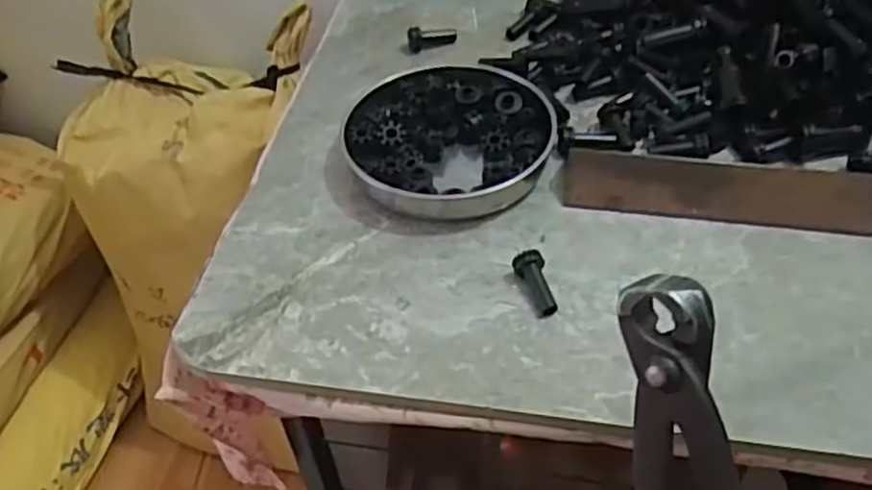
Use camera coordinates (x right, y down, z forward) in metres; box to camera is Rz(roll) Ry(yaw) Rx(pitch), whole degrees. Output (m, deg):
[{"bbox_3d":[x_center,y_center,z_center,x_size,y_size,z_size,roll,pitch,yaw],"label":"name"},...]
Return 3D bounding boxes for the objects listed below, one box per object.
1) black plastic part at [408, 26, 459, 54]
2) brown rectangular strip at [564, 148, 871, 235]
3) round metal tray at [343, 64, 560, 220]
[{"bbox_3d":[-0.003,-0.166,0.600,0.038,0.016,0.013,-14,48,-9],"label":"black plastic part"},{"bbox_3d":[0.168,-0.033,0.456,0.176,0.035,0.007,6,5,10],"label":"brown rectangular strip"},{"bbox_3d":[0.009,-0.071,0.509,0.134,0.028,0.134,-2,47,2],"label":"round metal tray"}]

